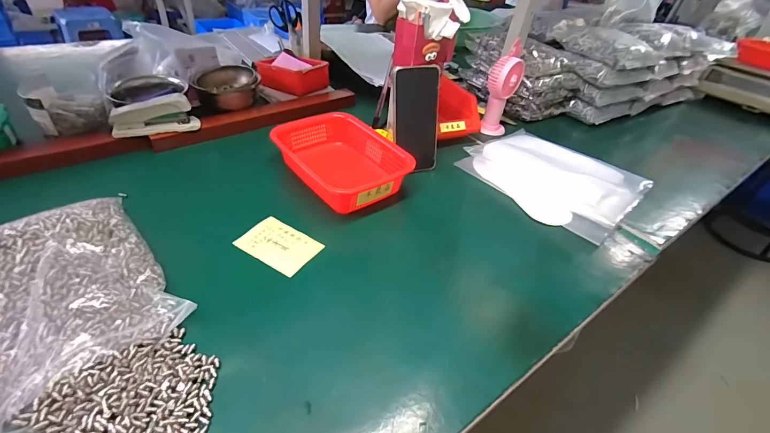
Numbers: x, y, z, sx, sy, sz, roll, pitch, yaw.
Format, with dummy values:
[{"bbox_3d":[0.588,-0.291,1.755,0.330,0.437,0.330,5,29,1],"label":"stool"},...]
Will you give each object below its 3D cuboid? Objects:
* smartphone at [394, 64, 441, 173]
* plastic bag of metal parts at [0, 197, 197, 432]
[{"bbox_3d":[0.052,-0.152,0.584,0.079,0.164,0.011,-10,25,-23],"label":"smartphone"},{"bbox_3d":[-0.310,0.070,0.353,0.229,0.052,0.161,34,46,29],"label":"plastic bag of metal parts"}]

